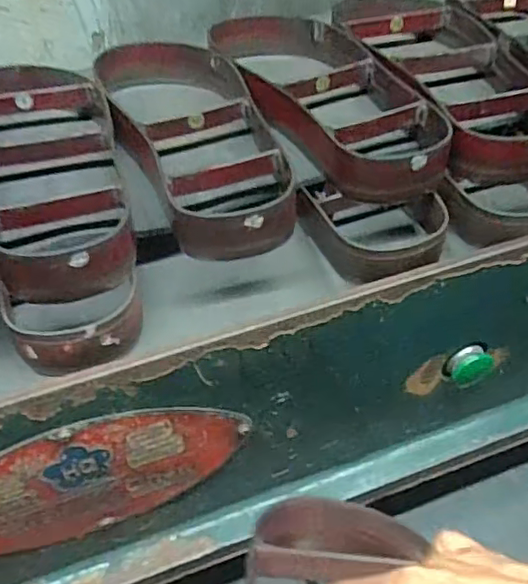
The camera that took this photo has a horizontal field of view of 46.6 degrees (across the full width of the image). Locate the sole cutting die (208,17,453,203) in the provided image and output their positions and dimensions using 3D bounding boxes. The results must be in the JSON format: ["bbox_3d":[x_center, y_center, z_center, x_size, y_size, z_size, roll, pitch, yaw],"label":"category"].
[{"bbox_3d":[0.050,-0.164,0.525,0.134,0.048,0.268,-13,45,-10],"label":"sole cutting die"}]

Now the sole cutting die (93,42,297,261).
[{"bbox_3d":[-0.057,-0.130,0.493,0.118,0.037,0.287,-16,46,-13],"label":"sole cutting die"}]

